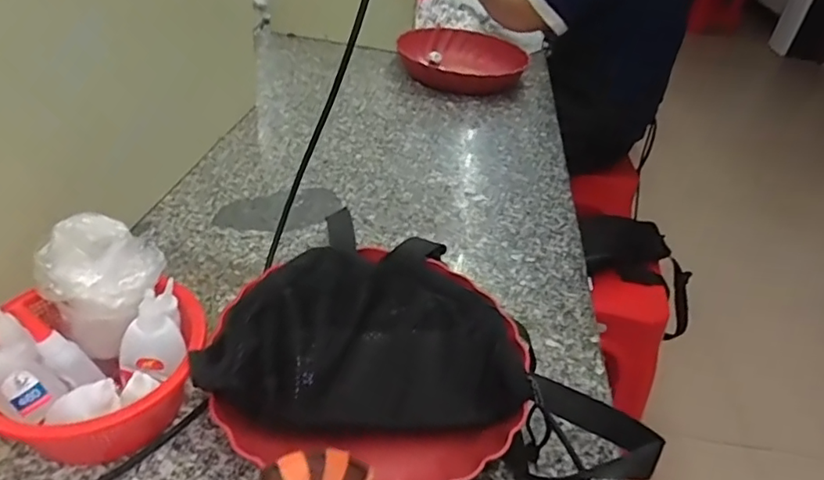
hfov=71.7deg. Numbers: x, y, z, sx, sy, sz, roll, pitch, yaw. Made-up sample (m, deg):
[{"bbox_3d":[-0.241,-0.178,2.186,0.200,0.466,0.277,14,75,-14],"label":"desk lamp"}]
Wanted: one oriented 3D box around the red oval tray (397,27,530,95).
[{"bbox_3d":[0.097,-0.327,1.056,0.229,0.056,0.226,2,37,-8],"label":"red oval tray"}]

